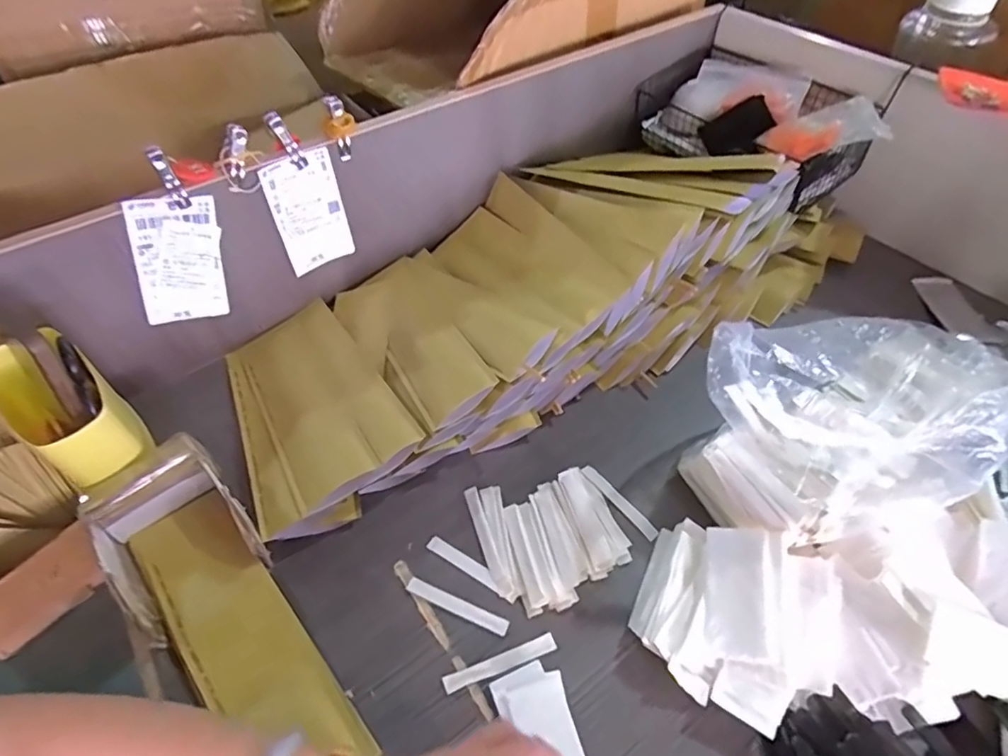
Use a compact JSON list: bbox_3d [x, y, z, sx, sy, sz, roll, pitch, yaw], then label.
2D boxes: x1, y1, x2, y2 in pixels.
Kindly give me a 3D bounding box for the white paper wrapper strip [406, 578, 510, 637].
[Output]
[{"bbox_3d":[-0.039,0.191,0.472,0.091,0.004,0.014,19,54,16],"label":"white paper wrapper strip"}]

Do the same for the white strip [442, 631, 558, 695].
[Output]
[{"bbox_3d":[-0.003,0.225,0.442,0.091,0.004,0.014,-18,53,-12],"label":"white strip"}]

